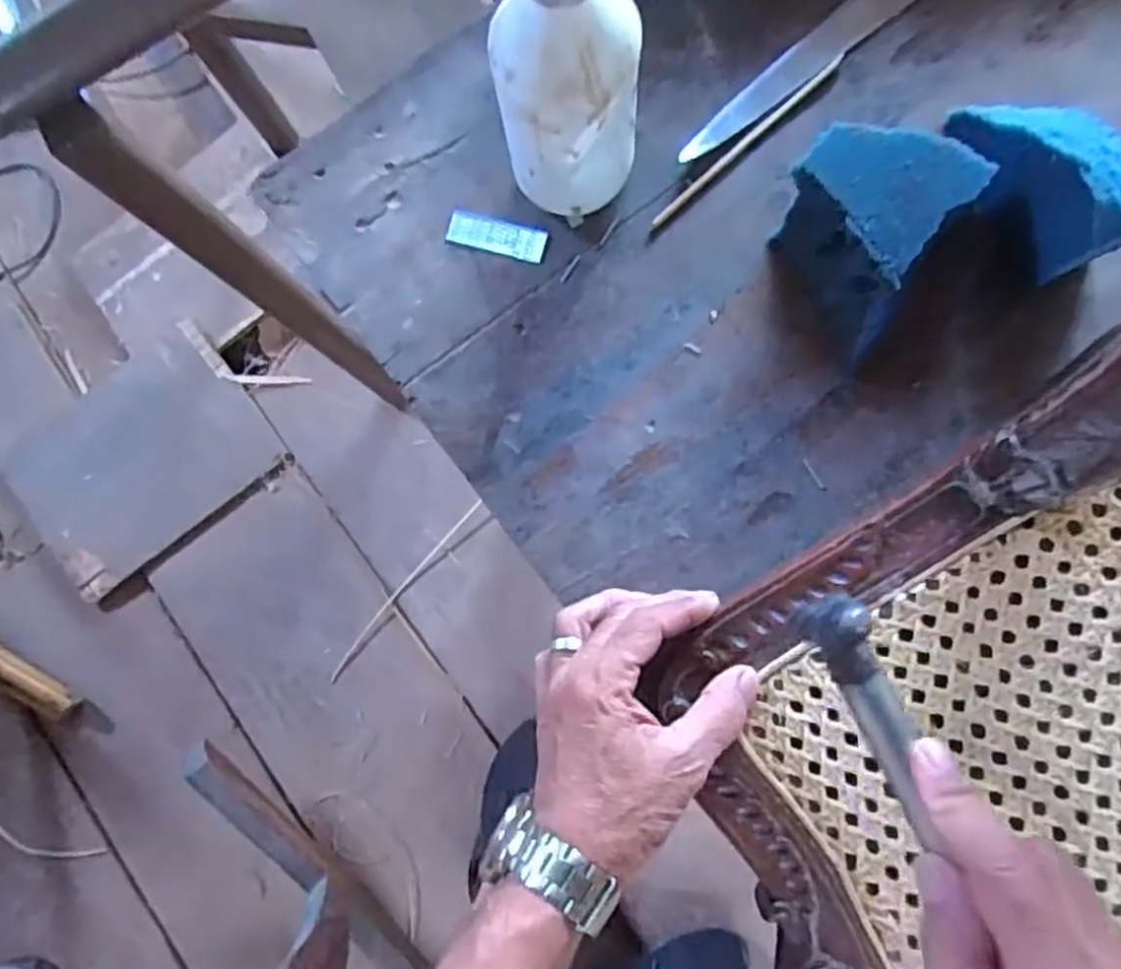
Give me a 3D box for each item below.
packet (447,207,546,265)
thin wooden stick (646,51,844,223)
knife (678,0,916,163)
[{"bbox_3d":[-0.039,-0.153,0.454,0.061,0.004,0.022,15,83,4],"label":"packet"},{"bbox_3d":[0.114,-0.210,0.453,0.158,0.005,0.007,-42,82,-4],"label":"thin wooden stick"},{"bbox_3d":[0.142,-0.254,0.450,0.178,0.008,0.028,-39,83,-3],"label":"knife"}]

